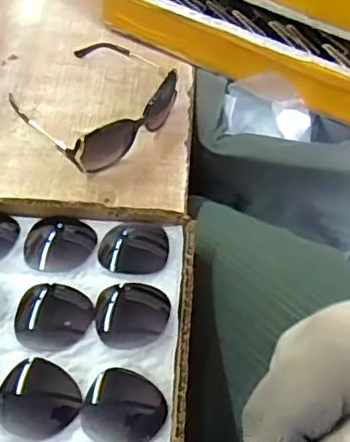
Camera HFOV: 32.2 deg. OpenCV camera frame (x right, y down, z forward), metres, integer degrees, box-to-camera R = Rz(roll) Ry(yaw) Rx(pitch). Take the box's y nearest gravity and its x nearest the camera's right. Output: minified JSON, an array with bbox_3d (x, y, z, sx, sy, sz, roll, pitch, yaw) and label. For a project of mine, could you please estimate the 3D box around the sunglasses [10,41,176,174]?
[{"bbox_3d":[-0.083,-0.132,0.620,0.147,0.048,0.161,35,62,19],"label":"sunglasses"}]

